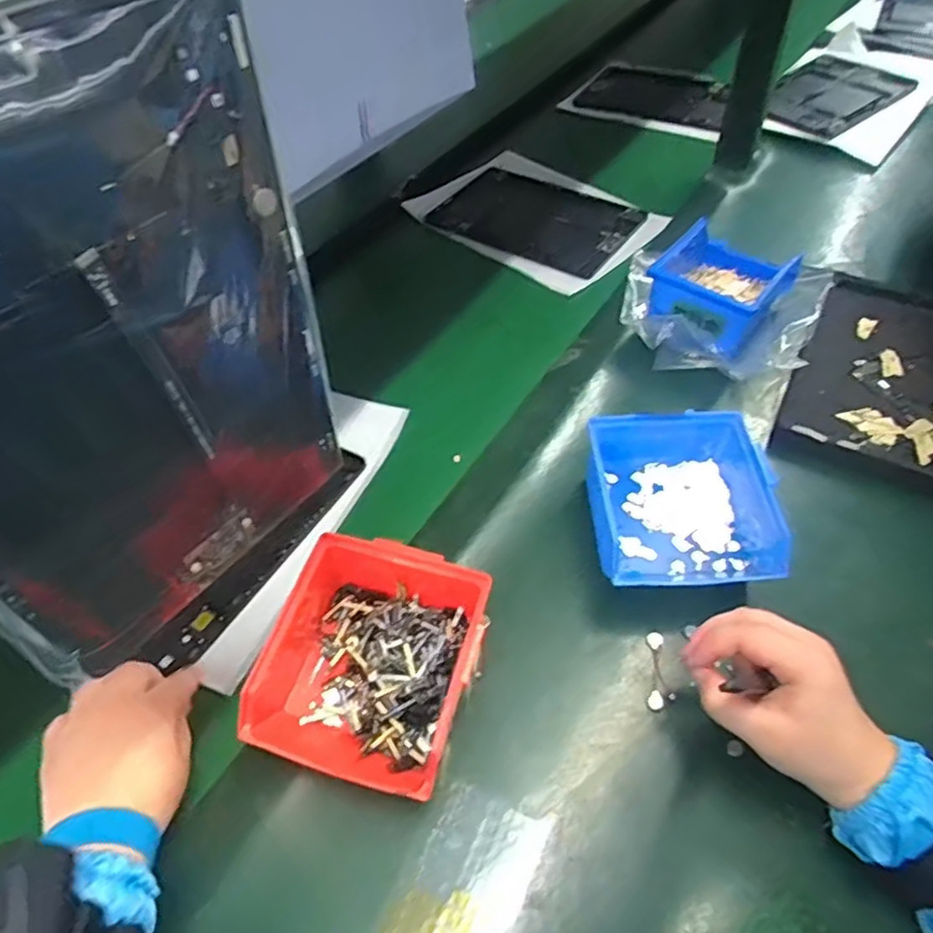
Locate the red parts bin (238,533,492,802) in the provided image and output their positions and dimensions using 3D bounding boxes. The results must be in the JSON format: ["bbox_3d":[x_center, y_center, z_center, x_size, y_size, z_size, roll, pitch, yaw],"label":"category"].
[{"bbox_3d":[-0.062,0.127,0.422,0.135,0.082,0.136,12,49,16],"label":"red parts bin"}]

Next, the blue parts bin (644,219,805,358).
[{"bbox_3d":[0.240,-0.173,0.635,0.115,0.060,0.126,27,55,27],"label":"blue parts bin"}]

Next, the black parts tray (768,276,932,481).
[{"bbox_3d":[0.380,-0.077,0.577,0.160,0.036,0.243,23,53,24],"label":"black parts tray"}]

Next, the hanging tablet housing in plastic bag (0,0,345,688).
[{"bbox_3d":[-0.116,-0.023,0.236,0.009,0.237,0.160,33,57,21],"label":"hanging tablet housing in plastic bag"}]

